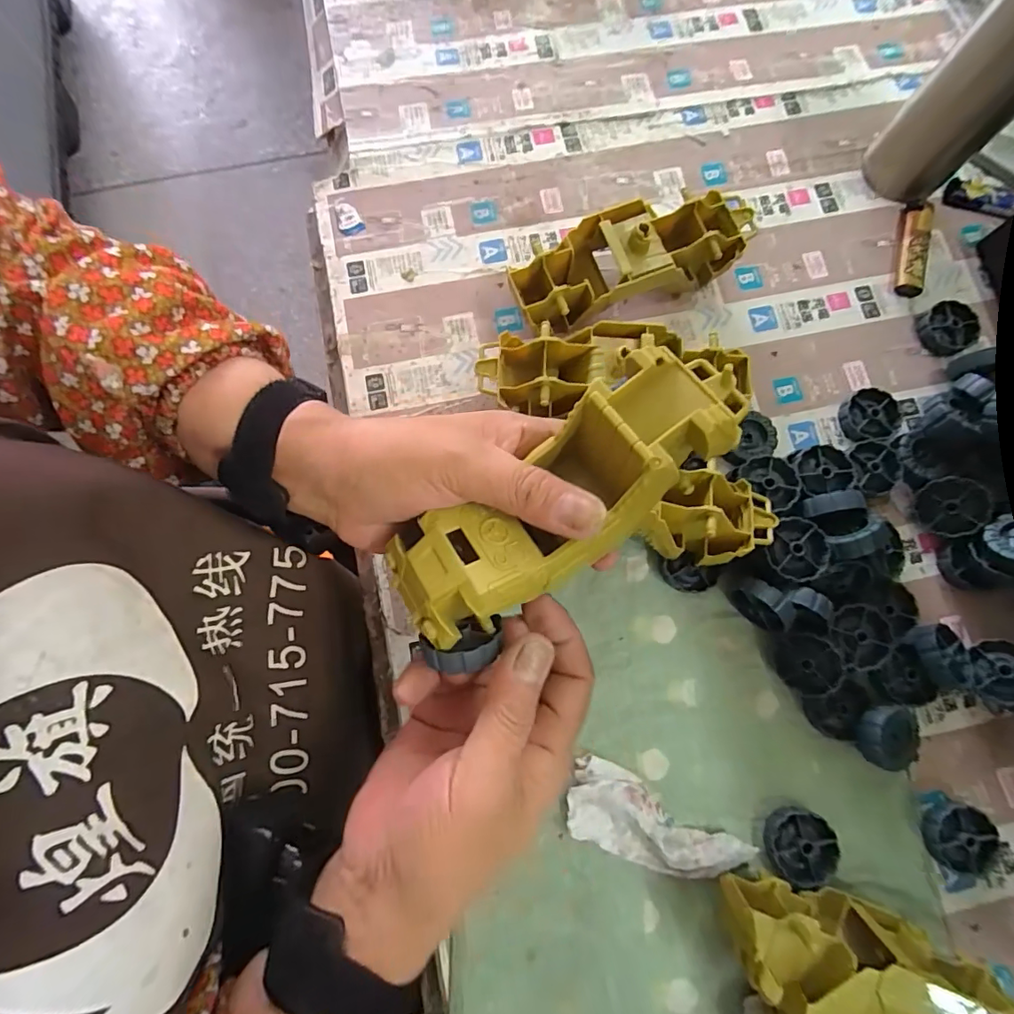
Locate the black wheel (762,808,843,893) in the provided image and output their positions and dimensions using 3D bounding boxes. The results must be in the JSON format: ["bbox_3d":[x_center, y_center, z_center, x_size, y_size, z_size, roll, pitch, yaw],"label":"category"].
[{"bbox_3d":[0.174,0.201,0.297,0.040,0.013,0.039,0,76,0],"label":"black wheel"}]

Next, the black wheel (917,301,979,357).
[{"bbox_3d":[0.331,-0.134,0.375,0.041,0.012,0.038,0,76,0],"label":"black wheel"}]

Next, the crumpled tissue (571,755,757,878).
[{"bbox_3d":[0.089,0.192,0.296,0.109,0.019,0.045,22,77,5],"label":"crumpled tissue"}]

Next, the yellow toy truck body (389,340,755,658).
[{"bbox_3d":[0.029,-0.006,0.218,0.167,0.052,0.058,-35,79,1],"label":"yellow toy truck body"}]

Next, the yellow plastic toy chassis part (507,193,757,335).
[{"bbox_3d":[0.091,-0.173,0.358,0.178,0.050,0.061,-19,77,-5],"label":"yellow plastic toy chassis part"}]

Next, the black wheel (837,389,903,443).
[{"bbox_3d":[0.259,-0.065,0.359,0.038,0.012,0.036,0,76,0],"label":"black wheel"}]

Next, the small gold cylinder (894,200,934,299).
[{"bbox_3d":[0.316,-0.203,0.390,0.020,0.014,0.083,15,77,3],"label":"small gold cylinder"}]

